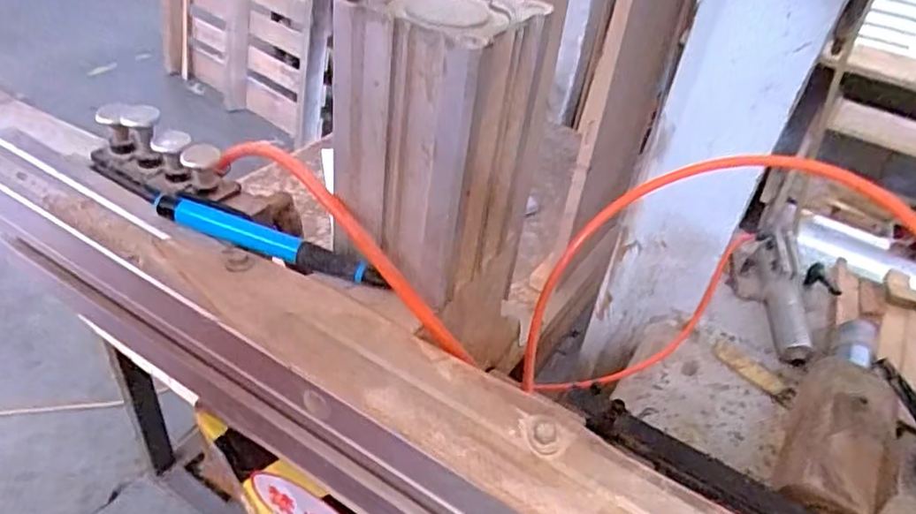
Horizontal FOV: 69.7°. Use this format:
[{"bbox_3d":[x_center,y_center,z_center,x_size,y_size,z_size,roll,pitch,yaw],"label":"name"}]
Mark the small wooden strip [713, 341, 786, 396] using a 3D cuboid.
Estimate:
[{"bbox_3d":[0.342,0.132,0.776,0.027,0.004,0.086,-32,55,-33],"label":"small wooden strip"}]

